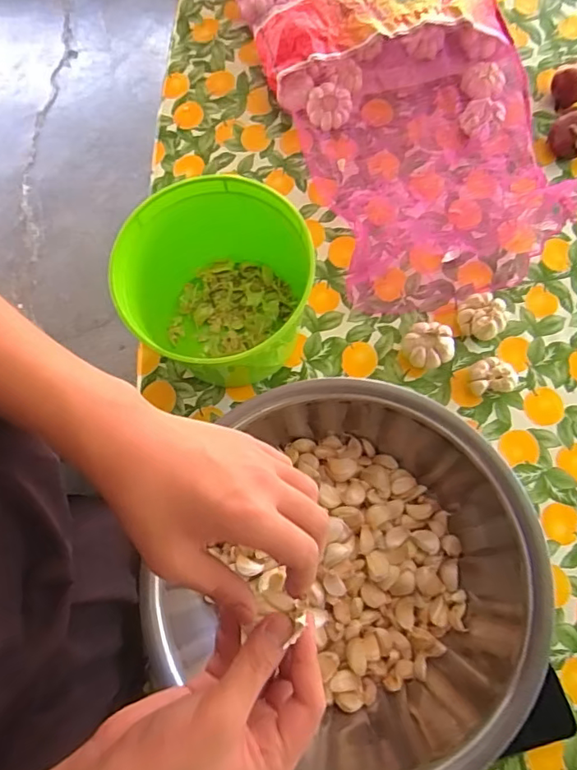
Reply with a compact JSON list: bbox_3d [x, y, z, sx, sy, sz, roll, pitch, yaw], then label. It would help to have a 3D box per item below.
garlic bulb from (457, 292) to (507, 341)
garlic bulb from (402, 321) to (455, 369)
[{"bbox_3d":[0.247,-0.084,0.668,0.056,0.039,0.055,0,74,2],"label":"garlic bulb"},{"bbox_3d":[0.174,-0.048,0.662,0.058,0.039,0.056,0,74,2],"label":"garlic bulb"}]

